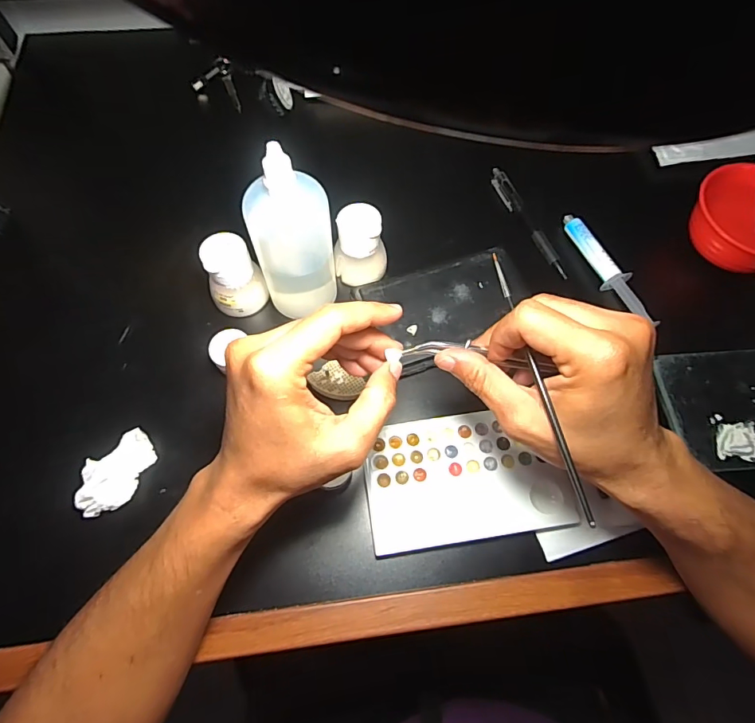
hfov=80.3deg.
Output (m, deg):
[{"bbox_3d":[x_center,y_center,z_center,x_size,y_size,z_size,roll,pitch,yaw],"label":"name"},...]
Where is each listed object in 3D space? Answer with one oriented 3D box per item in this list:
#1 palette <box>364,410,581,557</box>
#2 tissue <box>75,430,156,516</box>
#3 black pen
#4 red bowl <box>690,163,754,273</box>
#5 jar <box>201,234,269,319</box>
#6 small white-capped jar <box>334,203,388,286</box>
[{"bbox_3d":[0.066,0.087,0.340,0.147,0.007,0.092,-8,68,-3],"label":"palette"},{"bbox_3d":[-0.193,0.081,0.330,0.034,0.022,0.063,16,67,5],"label":"tissue"},{"bbox_3d":[0.149,-0.142,0.448,0.015,0.008,0.145,-19,69,-10],"label":"black pen"},{"bbox_3d":[0.343,-0.133,0.412,0.095,0.042,0.113,-9,67,-6],"label":"red bowl"},{"bbox_3d":[-0.122,-0.072,0.378,0.044,0.060,0.040,1,67,-2],"label":"jar"},{"bbox_3d":[-0.014,-0.102,0.392,0.045,0.055,0.039,2,67,-1],"label":"small white-capped jar"}]

